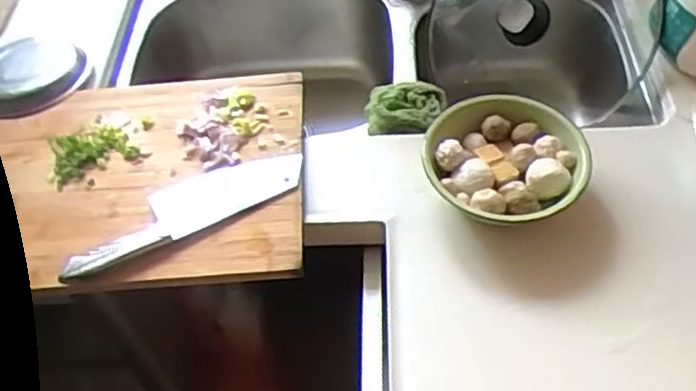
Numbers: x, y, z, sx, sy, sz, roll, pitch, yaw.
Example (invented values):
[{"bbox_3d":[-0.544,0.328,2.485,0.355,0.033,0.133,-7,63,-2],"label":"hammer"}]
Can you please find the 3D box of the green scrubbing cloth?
[{"bbox_3d":[0.076,-0.114,0.893,0.102,0.031,0.088,-2,53,4],"label":"green scrubbing cloth"}]

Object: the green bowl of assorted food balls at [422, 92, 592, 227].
[{"bbox_3d":[0.176,-0.035,0.768,0.164,0.056,0.171,-2,53,3],"label":"green bowl of assorted food balls"}]

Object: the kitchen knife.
[{"bbox_3d":[-0.186,0.013,0.775,0.278,0.013,0.080,-25,55,-13],"label":"kitchen knife"}]

